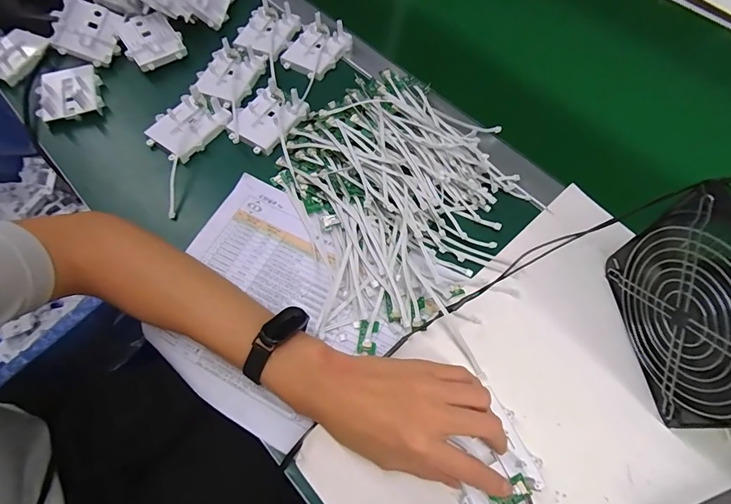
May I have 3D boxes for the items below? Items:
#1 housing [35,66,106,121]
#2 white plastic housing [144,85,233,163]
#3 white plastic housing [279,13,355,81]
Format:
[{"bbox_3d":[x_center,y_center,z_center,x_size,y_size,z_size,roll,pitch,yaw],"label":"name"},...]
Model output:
[{"bbox_3d":[-0.356,-0.191,0.473,0.064,0.025,0.075,-20,66,-10],"label":"housing"},{"bbox_3d":[-0.199,-0.143,0.441,0.062,0.015,0.084,38,69,16],"label":"white plastic housing"},{"bbox_3d":[-0.065,-0.268,0.513,0.064,0.027,0.087,31,67,13],"label":"white plastic housing"}]

